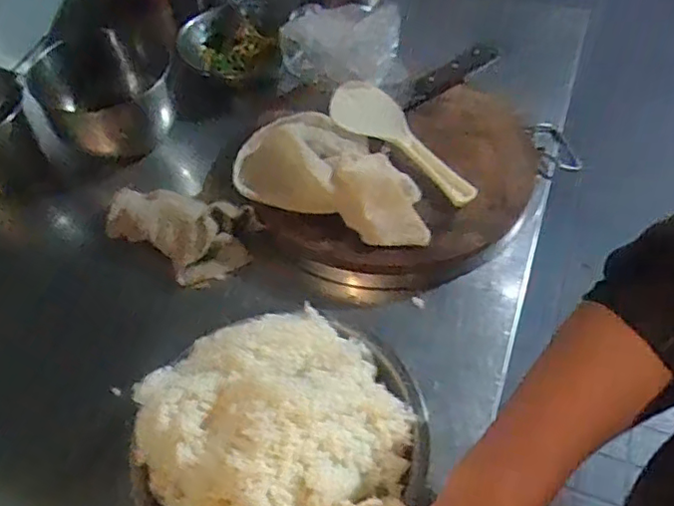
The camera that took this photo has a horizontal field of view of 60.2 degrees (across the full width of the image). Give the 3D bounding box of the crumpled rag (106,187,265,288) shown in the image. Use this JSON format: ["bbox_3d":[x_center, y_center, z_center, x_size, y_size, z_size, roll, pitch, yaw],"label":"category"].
[{"bbox_3d":[-0.177,-0.033,0.628,0.184,0.043,0.099,22,54,19],"label":"crumpled rag"}]

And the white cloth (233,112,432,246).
[{"bbox_3d":[0.001,-0.102,0.661,0.239,0.055,0.142,21,54,18],"label":"white cloth"}]

